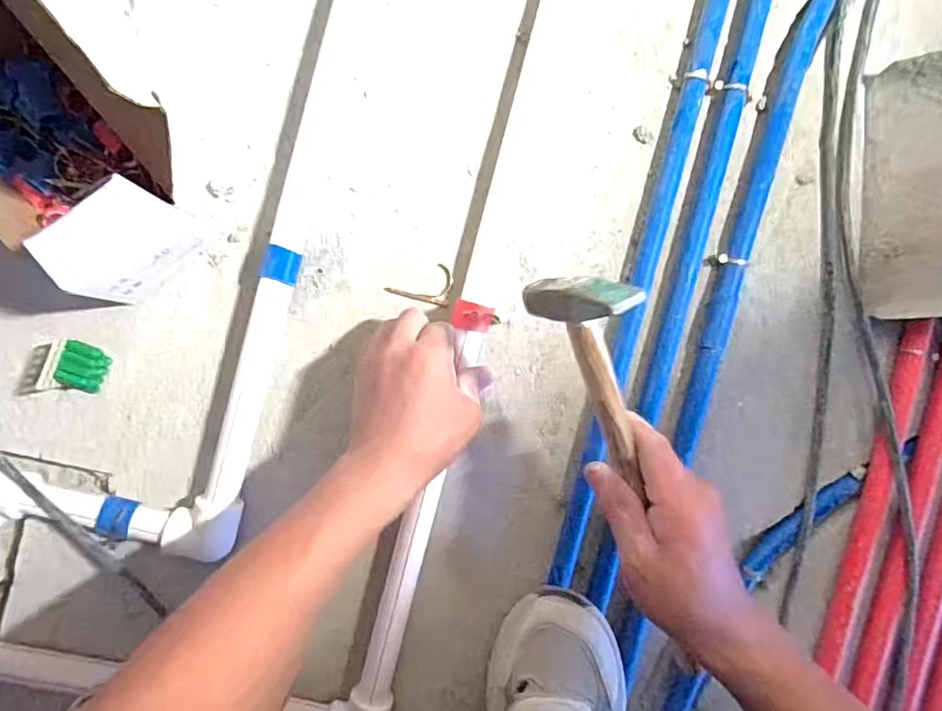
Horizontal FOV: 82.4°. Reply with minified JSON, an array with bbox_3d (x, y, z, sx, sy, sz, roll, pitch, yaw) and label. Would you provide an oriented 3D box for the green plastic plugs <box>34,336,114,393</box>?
[{"bbox_3d":[-0.305,0.010,0.421,0.036,0.034,0.041,16,90,-5],"label":"green plastic plugs"}]

